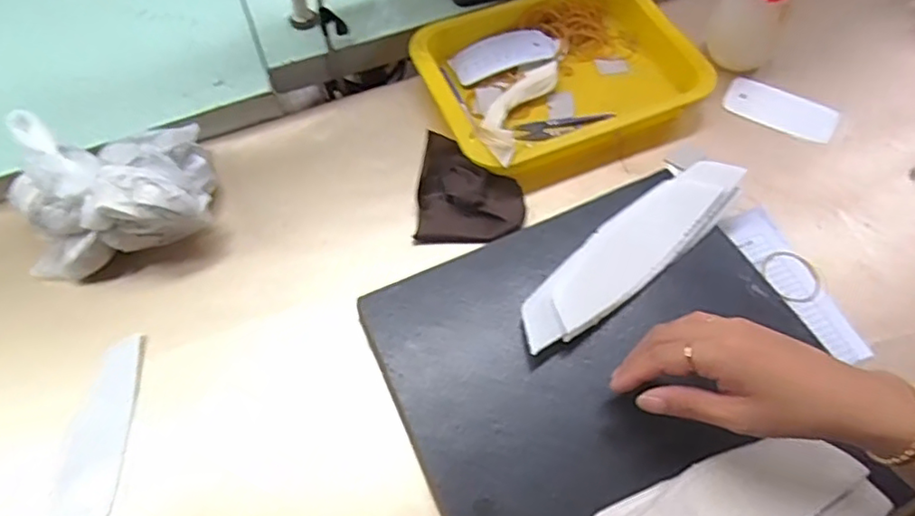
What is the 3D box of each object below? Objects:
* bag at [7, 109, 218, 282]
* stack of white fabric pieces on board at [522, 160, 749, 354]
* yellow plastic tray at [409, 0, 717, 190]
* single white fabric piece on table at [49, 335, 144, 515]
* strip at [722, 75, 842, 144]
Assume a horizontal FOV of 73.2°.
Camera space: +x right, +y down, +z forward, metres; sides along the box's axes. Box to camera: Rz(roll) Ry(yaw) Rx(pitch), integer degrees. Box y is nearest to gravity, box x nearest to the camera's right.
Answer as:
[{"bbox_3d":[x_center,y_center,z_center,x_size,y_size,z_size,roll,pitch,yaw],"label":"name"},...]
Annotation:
[{"bbox_3d":[-0.297,-0.059,0.528,0.157,0.089,0.121,-15,61,-7],"label":"bag"},{"bbox_3d":[0.137,-0.007,0.492,0.223,0.029,0.056,-35,66,-17],"label":"stack of white fabric pieces on board"},{"bbox_3d":[0.099,-0.184,0.613,0.257,0.042,0.211,-24,63,-12],"label":"yellow plastic tray"},{"bbox_3d":[-0.274,0.149,0.462,0.044,0.008,0.183,-4,61,-1],"label":"single white fabric piece on table"},{"bbox_3d":[0.318,-0.147,0.607,0.104,0.007,0.051,29,65,16],"label":"strip"}]

